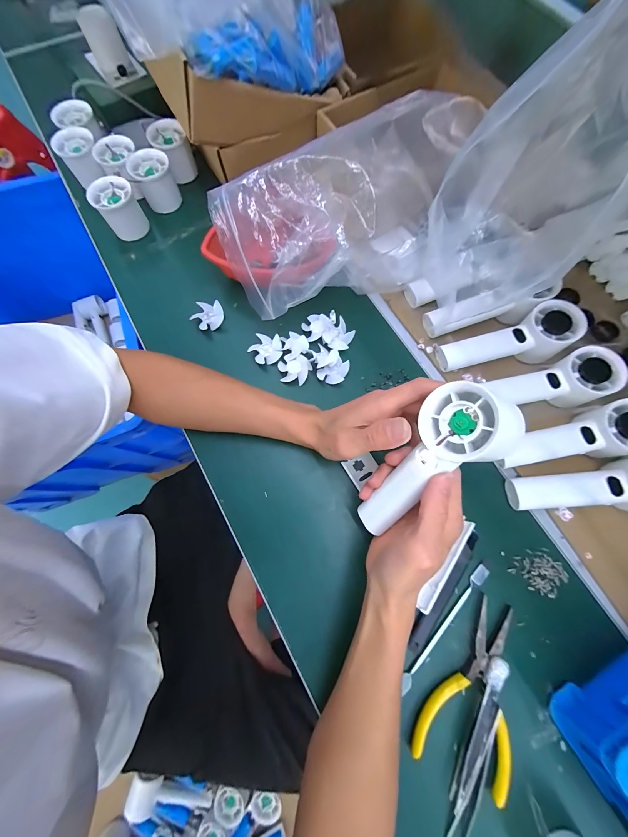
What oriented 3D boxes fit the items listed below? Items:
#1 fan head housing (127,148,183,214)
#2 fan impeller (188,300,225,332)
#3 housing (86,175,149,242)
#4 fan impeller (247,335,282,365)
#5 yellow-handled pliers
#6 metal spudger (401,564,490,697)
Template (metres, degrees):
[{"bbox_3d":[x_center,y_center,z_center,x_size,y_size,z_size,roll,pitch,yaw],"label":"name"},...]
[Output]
[{"bbox_3d":[-0.232,-0.346,0.416,0.054,0.054,0.060,-19,76,-7],"label":"fan head housing"},{"bbox_3d":[-0.141,-0.137,0.377,0.042,0.011,0.035,-1,74,-2],"label":"fan impeller"},{"bbox_3d":[-0.275,-0.298,0.403,0.055,0.050,0.054,0,79,-1],"label":"housing"},{"bbox_3d":[-0.063,-0.090,0.362,0.040,0.009,0.039,-11,75,-5],"label":"fan impeller"},{"bbox_3d":[0.150,0.251,0.265,0.081,0.023,0.146,20,74,4],"label":"yellow-handled pliers"},{"bbox_3d":[0.132,0.208,0.285,0.013,0.008,0.143,43,77,9],"label":"metal spudger"}]

